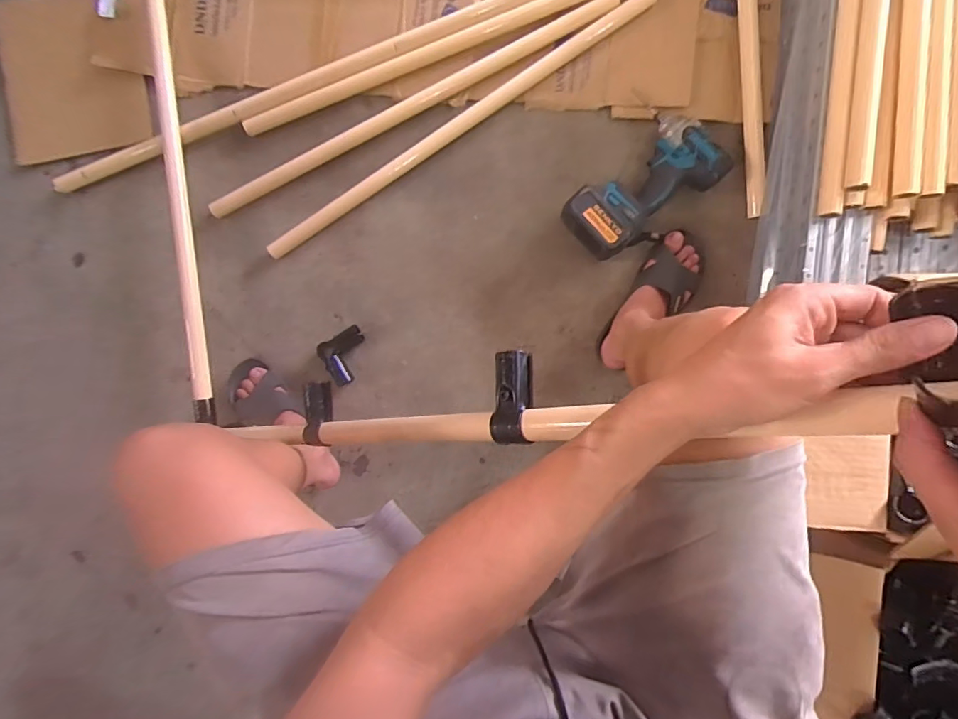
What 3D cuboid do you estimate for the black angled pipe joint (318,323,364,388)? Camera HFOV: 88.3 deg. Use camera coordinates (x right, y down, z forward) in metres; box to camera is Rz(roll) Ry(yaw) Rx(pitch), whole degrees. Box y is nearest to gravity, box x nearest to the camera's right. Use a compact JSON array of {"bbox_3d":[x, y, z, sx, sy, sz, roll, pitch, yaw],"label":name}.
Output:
[{"bbox_3d":[-0.229,-0.006,0.857,0.085,0.030,0.080,-34,90,3],"label":"black angled pipe joint"}]

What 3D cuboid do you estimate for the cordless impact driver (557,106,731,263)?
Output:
[{"bbox_3d":[0.267,-0.278,0.792,0.251,0.074,0.128,-41,89,3],"label":"cordless impact driver"}]

